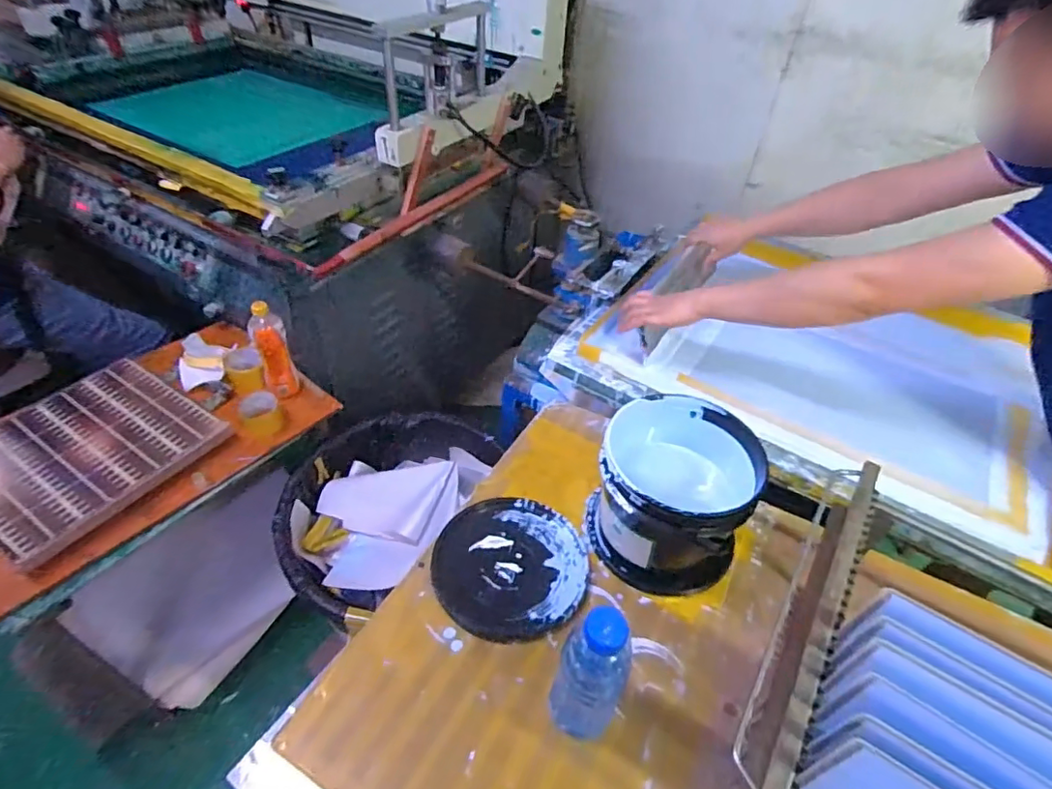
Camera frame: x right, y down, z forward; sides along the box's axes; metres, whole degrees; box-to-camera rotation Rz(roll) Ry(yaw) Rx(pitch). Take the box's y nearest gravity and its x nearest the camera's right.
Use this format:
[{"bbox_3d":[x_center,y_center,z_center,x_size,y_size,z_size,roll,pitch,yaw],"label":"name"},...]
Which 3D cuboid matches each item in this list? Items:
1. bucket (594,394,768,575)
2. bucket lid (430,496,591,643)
[{"bbox_3d":[0.197,0.132,0.769,0.192,0.183,0.196,3,44,-3],"label":"bucket"},{"bbox_3d":[-0.020,0.234,0.777,0.207,0.012,0.210,3,44,-3],"label":"bucket lid"}]

